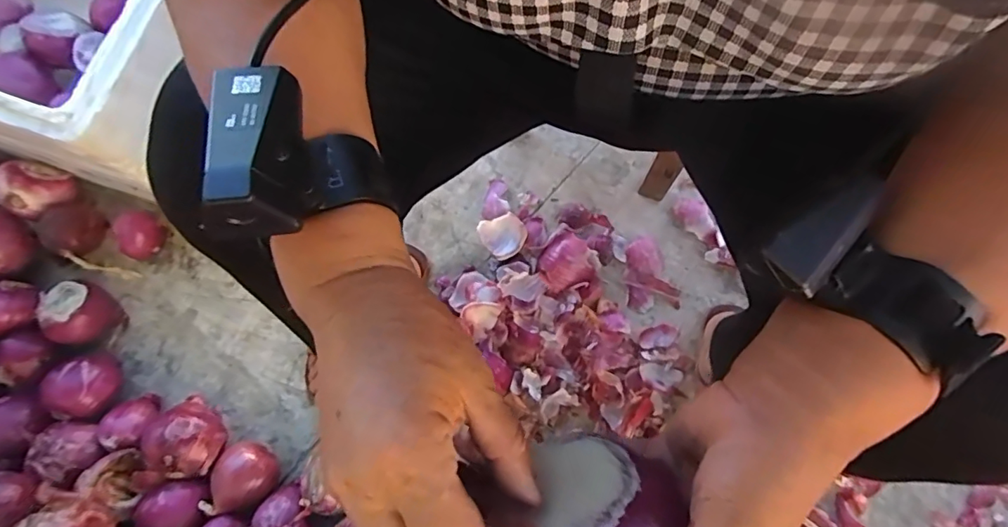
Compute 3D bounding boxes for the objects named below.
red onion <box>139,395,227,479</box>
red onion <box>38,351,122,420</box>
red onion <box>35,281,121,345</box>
[{"bbox_3d":[-0.415,0.232,0.661,0.097,0.085,0.083,21,77,7],"label":"red onion"},{"bbox_3d":[-0.582,0.172,0.701,0.078,0.078,0.086,19,77,7],"label":"red onion"},{"bbox_3d":[-0.607,0.074,0.718,0.065,0.083,0.083,14,74,6],"label":"red onion"}]

